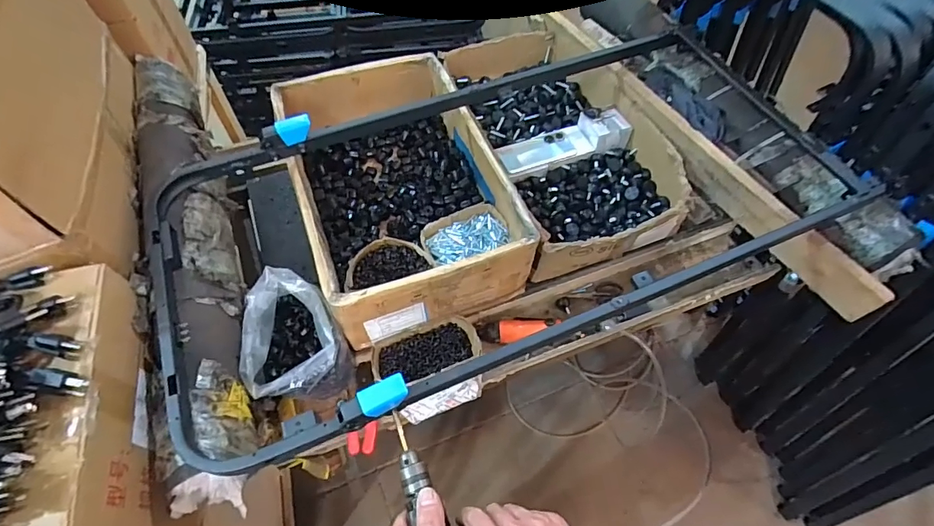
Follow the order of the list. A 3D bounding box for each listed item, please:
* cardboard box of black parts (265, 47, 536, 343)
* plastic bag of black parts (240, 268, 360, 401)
[{"bbox_3d":[-0.135,-0.151,0.892,0.352,0.165,0.532,-19,61,-12],"label":"cardboard box of black parts"},{"bbox_3d":[-0.278,0.126,0.745,0.140,0.163,0.171,-26,63,-16],"label":"plastic bag of black parts"}]

